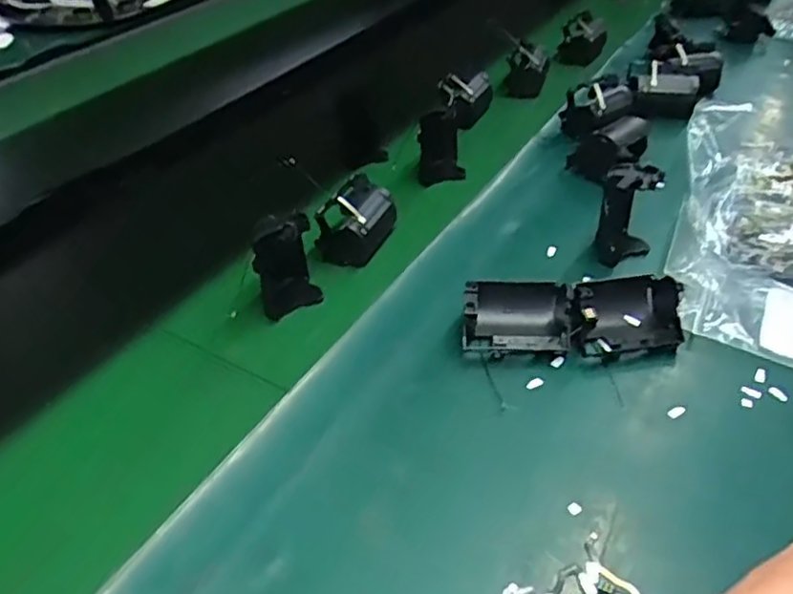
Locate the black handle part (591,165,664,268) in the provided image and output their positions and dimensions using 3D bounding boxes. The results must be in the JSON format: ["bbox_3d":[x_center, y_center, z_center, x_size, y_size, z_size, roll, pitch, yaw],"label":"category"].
[{"bbox_3d":[0.177,-0.064,0.513,0.040,0.074,0.034,16,44,17],"label":"black handle part"}]

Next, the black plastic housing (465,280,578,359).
[{"bbox_3d":[0.081,0.012,0.454,0.071,0.036,0.052,2,41,2],"label":"black plastic housing"}]

